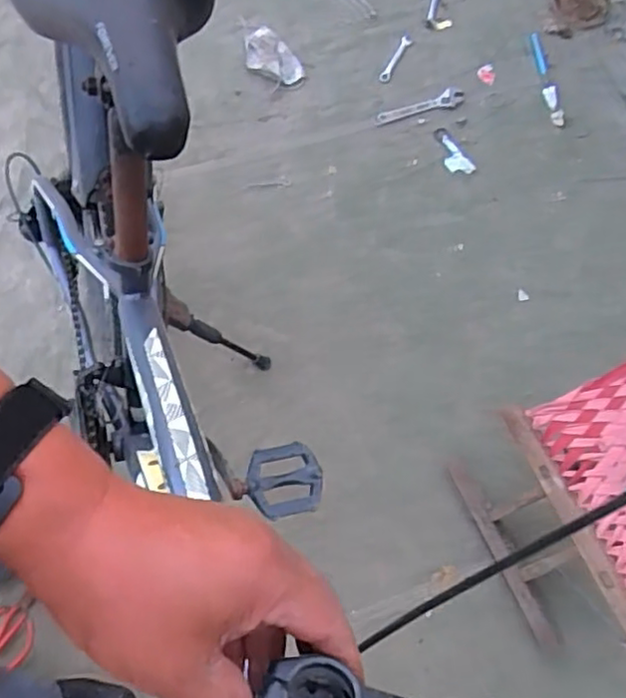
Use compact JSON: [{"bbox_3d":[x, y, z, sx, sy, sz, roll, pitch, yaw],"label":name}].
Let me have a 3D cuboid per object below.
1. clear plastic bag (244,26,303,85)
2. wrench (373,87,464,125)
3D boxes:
[{"bbox_3d":[-0.085,-0.592,1.343,0.146,0.029,0.081,41,73,12],"label":"clear plastic bag"},{"bbox_3d":[0.214,-0.479,1.308,0.178,0.013,0.036,-17,71,-9],"label":"wrench"}]

